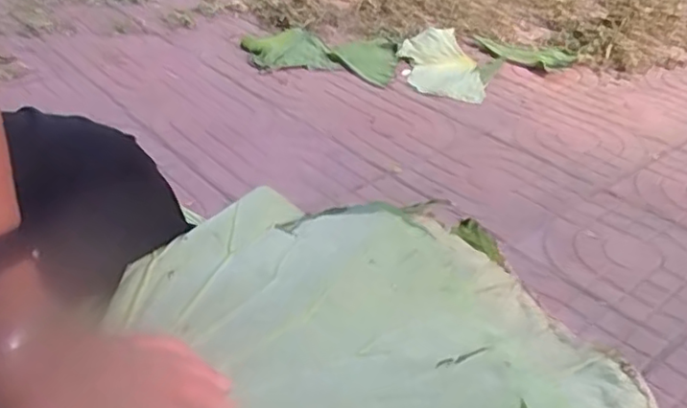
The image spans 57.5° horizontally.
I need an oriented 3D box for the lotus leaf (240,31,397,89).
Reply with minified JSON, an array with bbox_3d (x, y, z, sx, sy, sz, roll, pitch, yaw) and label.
[{"bbox_3d":[-0.069,-0.424,1.770,0.440,0.035,0.284,8,35,12],"label":"lotus leaf"}]

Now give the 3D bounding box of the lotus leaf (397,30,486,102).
[{"bbox_3d":[0.267,-0.385,1.729,0.191,0.044,0.452,-4,35,-5],"label":"lotus leaf"}]

